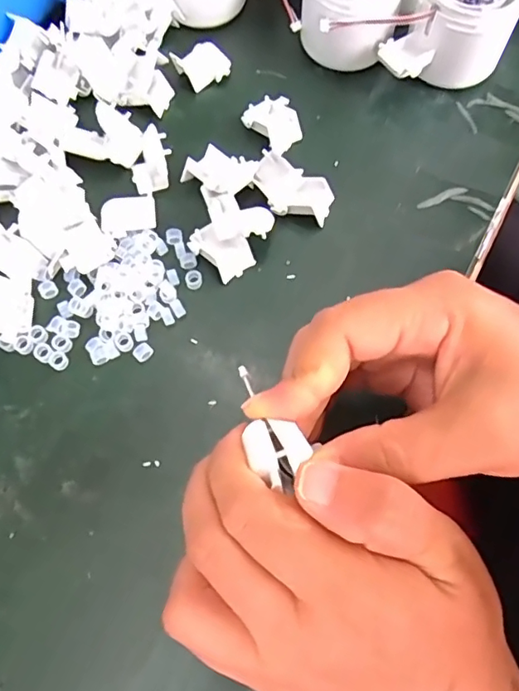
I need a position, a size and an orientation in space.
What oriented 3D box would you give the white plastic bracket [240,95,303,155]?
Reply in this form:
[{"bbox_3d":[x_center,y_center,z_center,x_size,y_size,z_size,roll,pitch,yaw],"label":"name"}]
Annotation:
[{"bbox_3d":[0.009,-0.133,0.318,0.027,0.013,0.032,-36,74,-14],"label":"white plastic bracket"}]

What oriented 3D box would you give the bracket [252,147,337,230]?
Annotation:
[{"bbox_3d":[0.017,-0.086,0.300,0.048,0.015,0.027,32,72,10],"label":"bracket"}]

